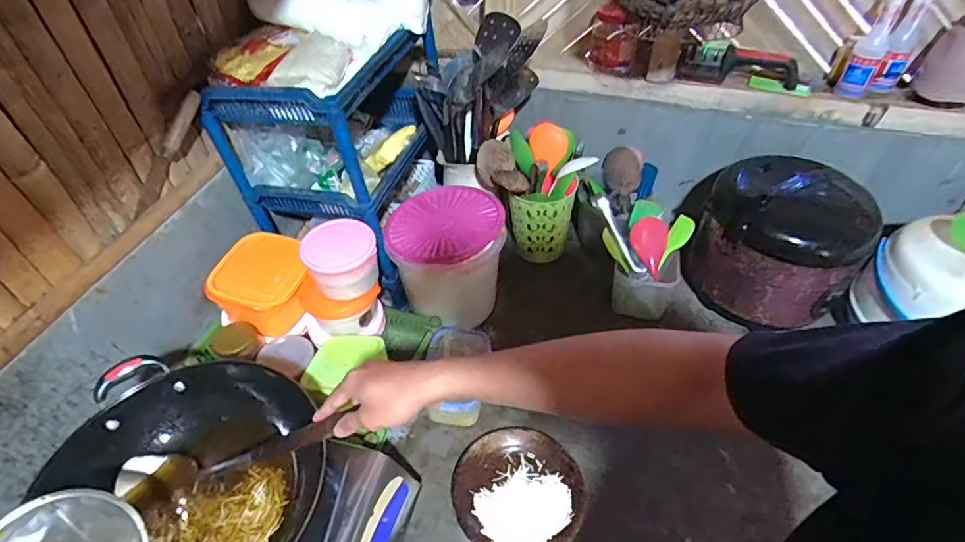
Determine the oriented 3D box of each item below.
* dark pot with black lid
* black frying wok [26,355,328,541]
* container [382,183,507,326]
[{"bbox_3d":[0.537,-0.059,0.931,0.252,0.226,0.277,-1,46,1],"label":"dark pot with black lid"},{"bbox_3d":[-0.350,0.231,0.591,0.289,0.101,0.270,22,51,21],"label":"black frying wok"},{"bbox_3d":[-0.066,-0.031,0.942,0.195,0.177,0.195,-1,46,1],"label":"container"}]

